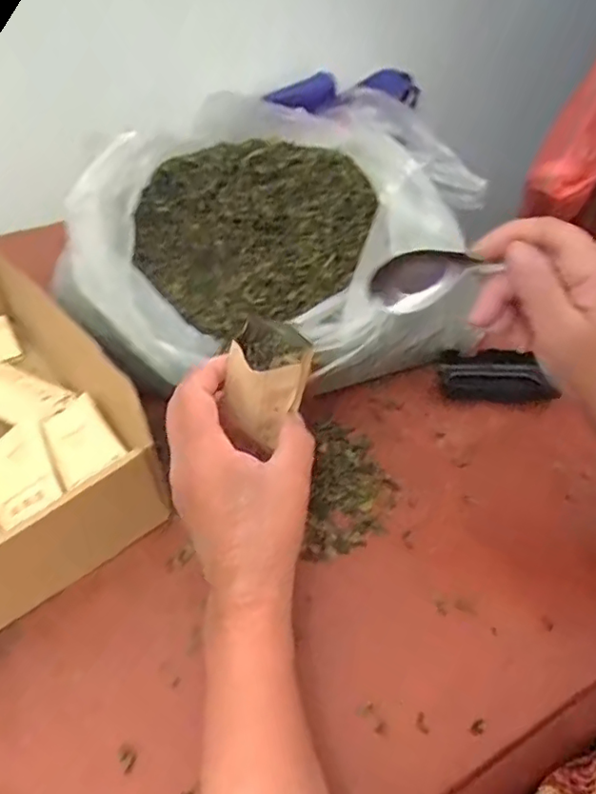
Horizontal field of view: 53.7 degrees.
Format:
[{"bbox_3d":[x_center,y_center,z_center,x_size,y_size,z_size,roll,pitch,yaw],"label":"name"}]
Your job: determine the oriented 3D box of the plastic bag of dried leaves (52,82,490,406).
[{"bbox_3d":[-0.039,-0.164,0.535,0.303,0.163,0.322,-10,46,-12],"label":"plastic bag of dried leaves"}]

